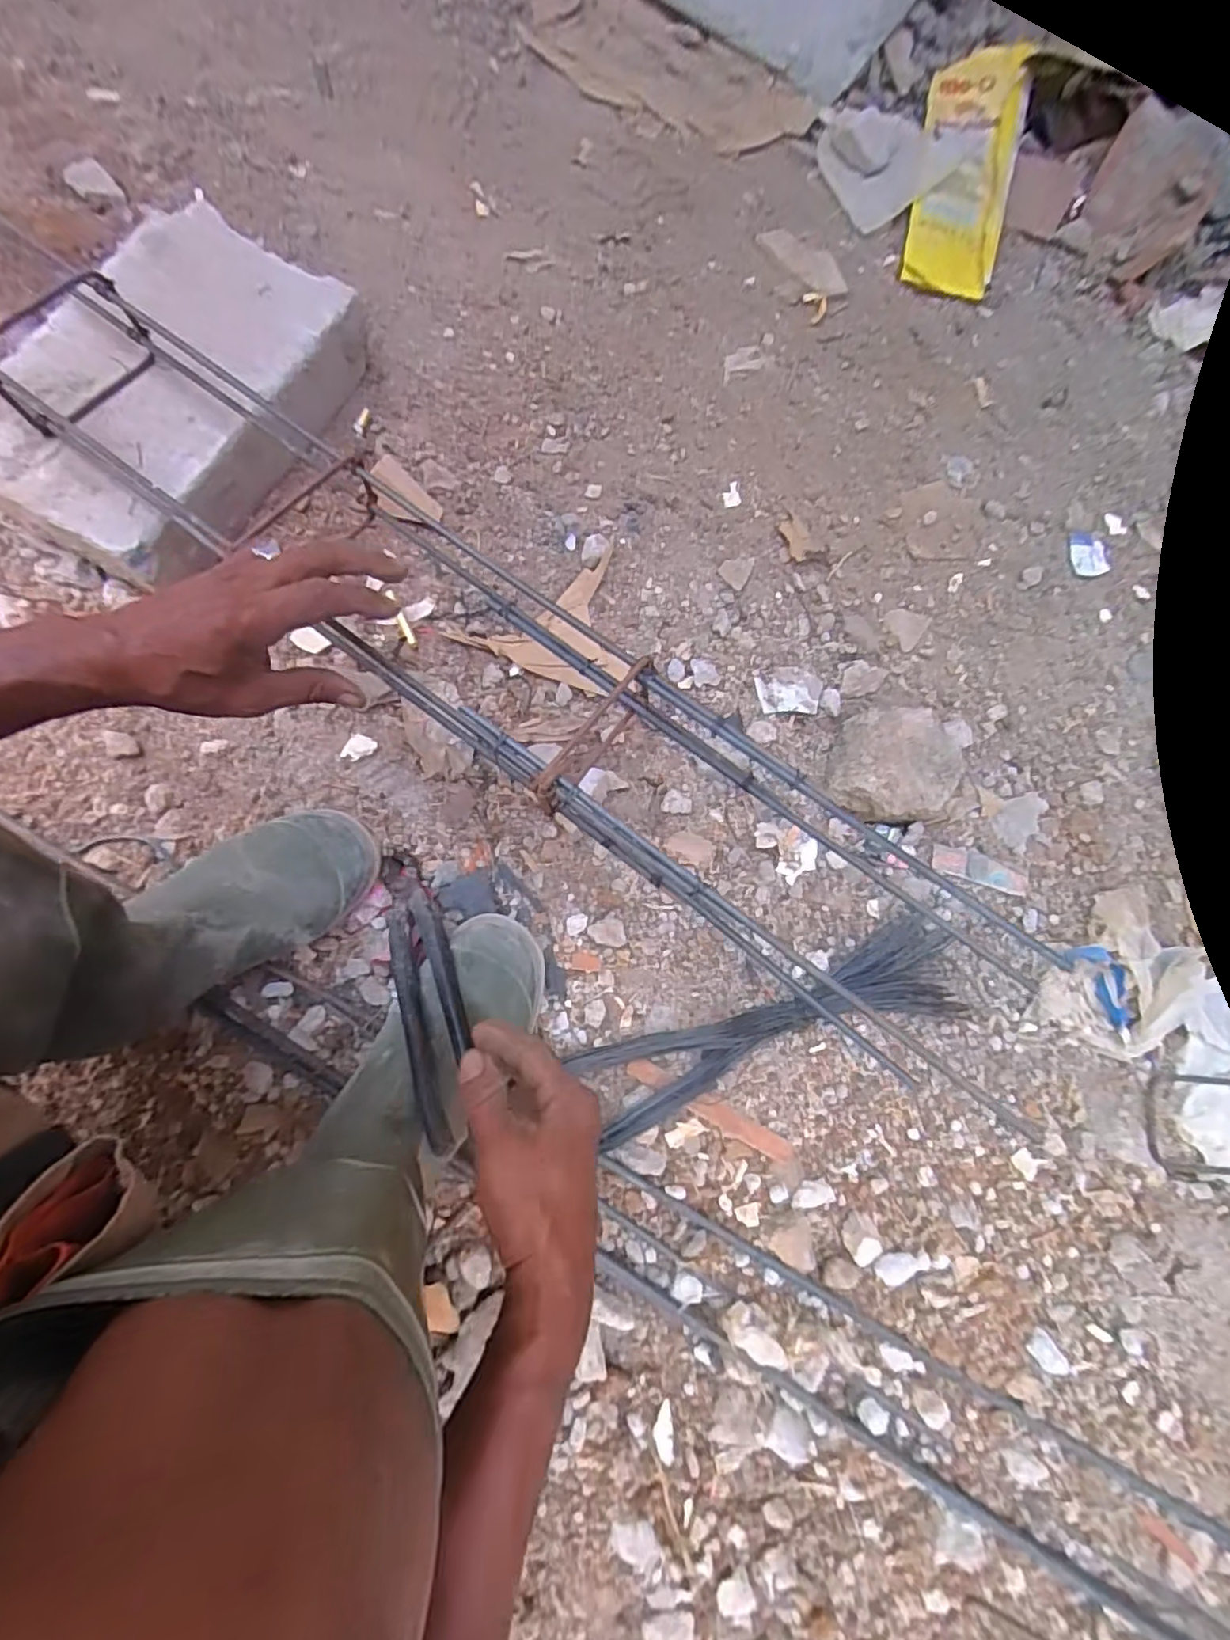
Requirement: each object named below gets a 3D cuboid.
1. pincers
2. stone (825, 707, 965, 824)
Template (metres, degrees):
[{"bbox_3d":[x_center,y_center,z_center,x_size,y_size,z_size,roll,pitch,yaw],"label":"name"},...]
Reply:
[{"bbox_3d":[-0.141,0.122,0.473,0.047,0.029,0.238,-20,53,-6],"label":"pincers"},{"bbox_3d":[0.241,-0.045,0.558,0.102,0.047,0.095,0,78,-2],"label":"stone"}]

